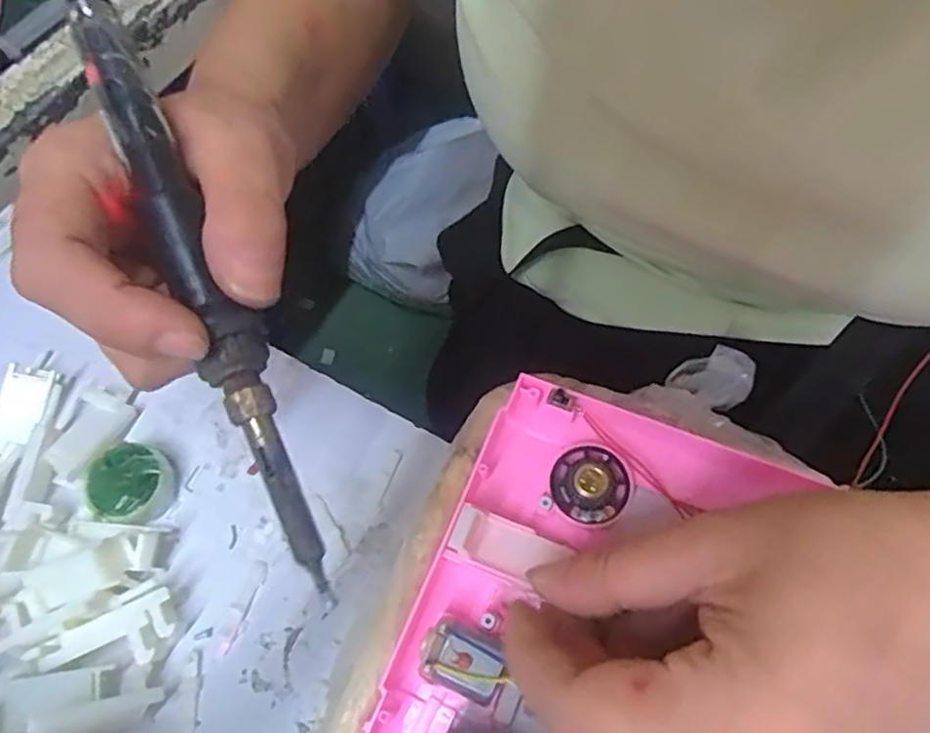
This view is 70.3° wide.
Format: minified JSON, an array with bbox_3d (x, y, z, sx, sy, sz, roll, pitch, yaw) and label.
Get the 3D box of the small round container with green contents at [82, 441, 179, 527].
[{"bbox_3d":[-0.143,0.050,0.280,0.033,0.016,0.032,-1,63,2],"label":"small round container with green contents"}]

